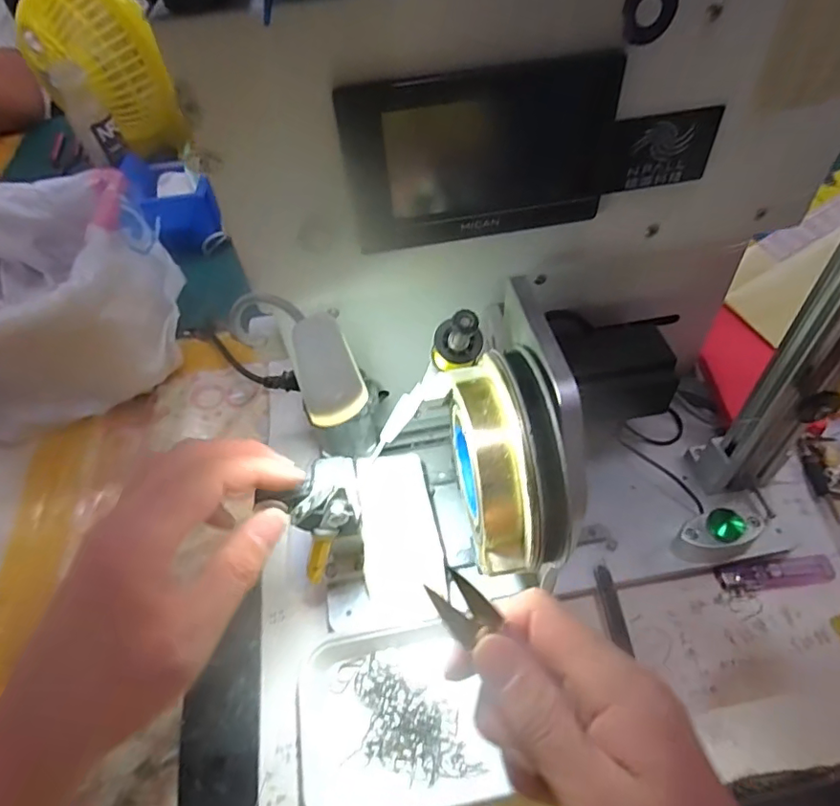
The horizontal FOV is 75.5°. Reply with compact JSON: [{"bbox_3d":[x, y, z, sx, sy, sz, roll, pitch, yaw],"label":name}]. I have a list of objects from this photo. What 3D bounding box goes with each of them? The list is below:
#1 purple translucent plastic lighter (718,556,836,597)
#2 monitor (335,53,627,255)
[{"bbox_3d":[0.259,0.124,0.396,0.080,0.010,0.020,-9,52,-2],"label":"purple translucent plastic lighter"},{"bbox_3d":[0.032,-0.124,0.278,0.134,0.080,0.011,-9,52,-2],"label":"monitor"}]

